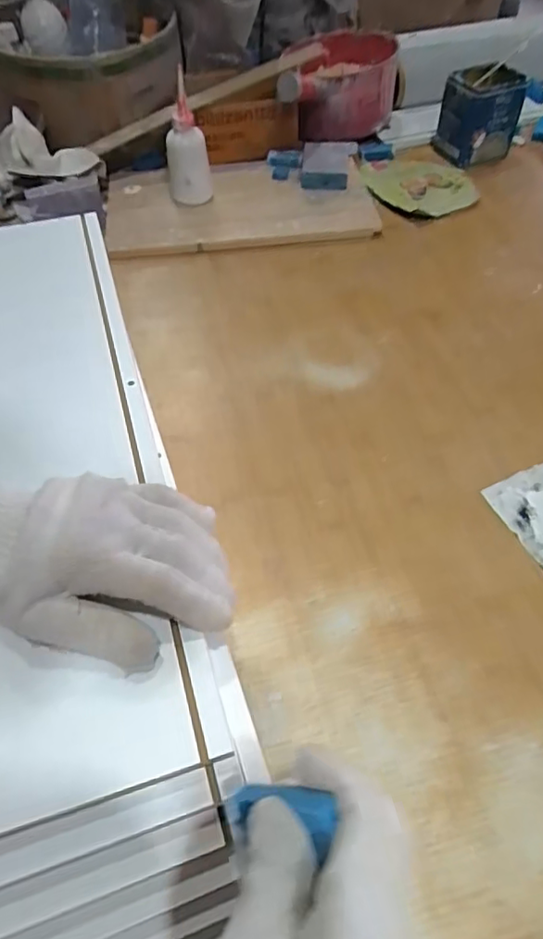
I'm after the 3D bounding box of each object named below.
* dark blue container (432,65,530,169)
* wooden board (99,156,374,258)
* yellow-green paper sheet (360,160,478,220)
[{"bbox_3d":[0.340,-0.570,0.898,0.094,0.115,0.098,-31,59,-20],"label":"dark blue container"},{"bbox_3d":[-0.052,-0.415,0.852,0.401,0.021,0.235,-5,54,-3],"label":"wooden board"},{"bbox_3d":[0.234,-0.446,0.867,0.164,0.011,0.161,-10,54,-7],"label":"yellow-green paper sheet"}]

